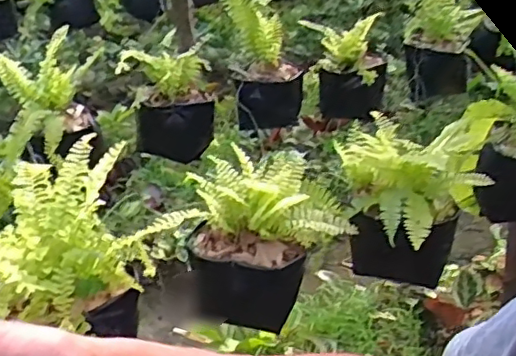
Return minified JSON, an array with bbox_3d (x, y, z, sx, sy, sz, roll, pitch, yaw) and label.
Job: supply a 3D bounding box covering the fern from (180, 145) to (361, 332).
[{"bbox_3d":[0.017,0.086,0.842,0.213,0.203,0.128,0,31,5],"label":"fern"}]

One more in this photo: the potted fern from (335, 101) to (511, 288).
[{"bbox_3d":[0.222,0.052,0.945,0.191,0.233,0.262,3,31,9],"label":"potted fern"}]

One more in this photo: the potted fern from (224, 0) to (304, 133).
[{"bbox_3d":[0.005,-0.296,1.416,0.174,0.360,0.172,-17,33,-22],"label":"potted fern"}]

